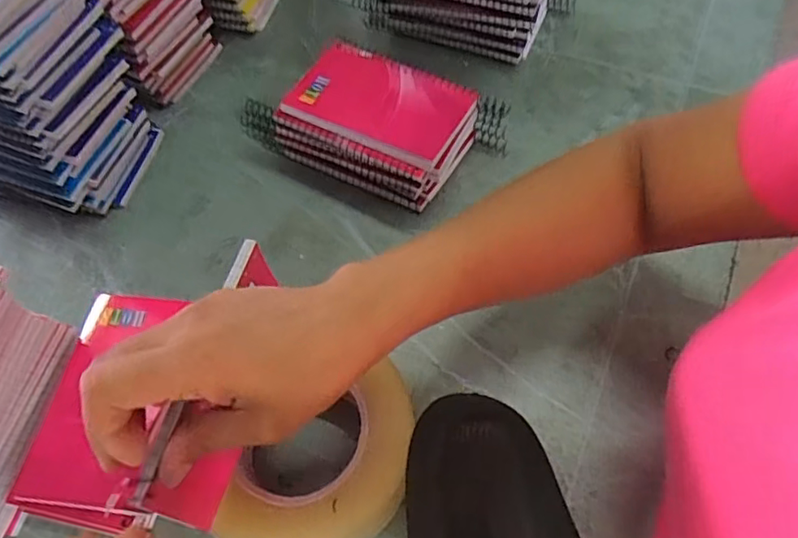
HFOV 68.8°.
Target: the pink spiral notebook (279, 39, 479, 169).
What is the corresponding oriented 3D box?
[{"bbox_3d":[-0.016,-0.127,0.434,0.137,0.013,0.075,26,64,17],"label":"pink spiral notebook"}]

